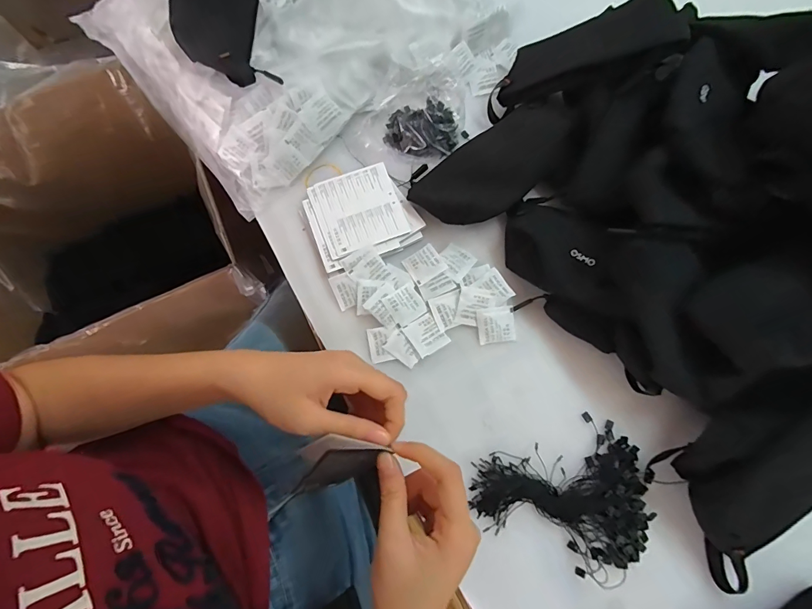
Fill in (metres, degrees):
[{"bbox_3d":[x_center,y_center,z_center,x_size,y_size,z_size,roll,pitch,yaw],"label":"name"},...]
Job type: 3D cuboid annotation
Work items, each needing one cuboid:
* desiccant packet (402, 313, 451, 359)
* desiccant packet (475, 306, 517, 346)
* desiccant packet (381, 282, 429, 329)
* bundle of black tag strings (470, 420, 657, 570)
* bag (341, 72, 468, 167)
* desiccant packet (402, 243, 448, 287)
[{"bbox_3d":[0.022,0.033,0.443,0.038,0.004,0.041,-33,77,-7],"label":"desiccant packet"},{"bbox_3d":[0.100,0.023,0.443,0.041,0.009,0.037,-8,75,-1],"label":"desiccant packet"},{"bbox_3d":[0.000,0.001,0.448,0.041,0.006,0.039,-34,77,-7],"label":"desiccant packet"},{"bbox_3d":[0.161,0.199,0.395,0.172,0.014,0.121,-16,76,-3],"label":"bundle of black tag strings"},{"bbox_3d":[0.010,-0.226,0.494,0.159,0.035,0.107,-32,77,-7],"label":"bag"},{"bbox_3d":[0.022,-0.046,0.464,0.040,0.005,0.037,-32,77,-7],"label":"desiccant packet"}]

